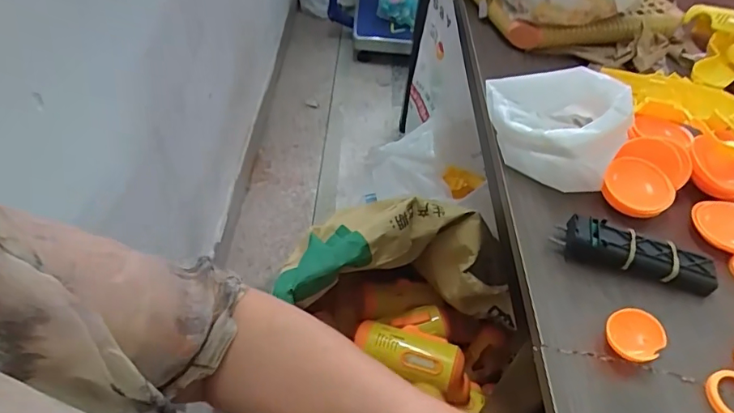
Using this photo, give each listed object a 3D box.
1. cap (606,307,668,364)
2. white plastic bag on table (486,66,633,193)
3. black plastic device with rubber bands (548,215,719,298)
[{"bbox_3d":[0.181,0.090,0.337,0.040,0.019,0.035,-28,55,-28],"label":"cap"},{"bbox_3d":[0.169,-0.076,0.449,0.110,0.077,0.108,6,46,0],"label":"white plastic bag on table"},{"bbox_3d":[0.208,0.036,0.386,0.116,0.029,0.030,15,47,8],"label":"black plastic device with rubber bands"}]

